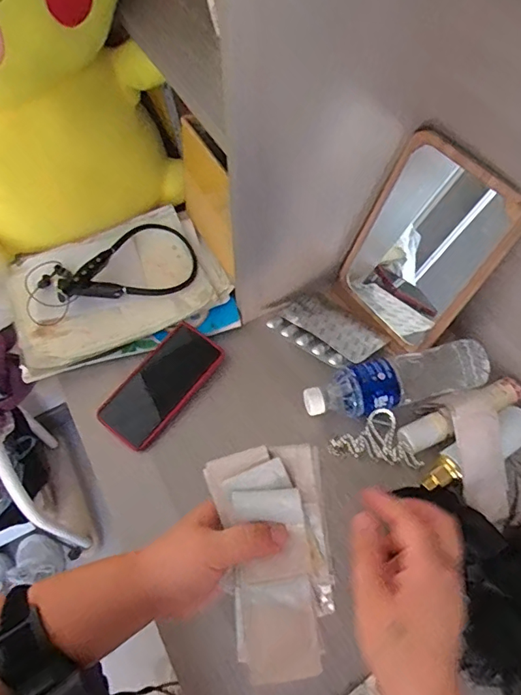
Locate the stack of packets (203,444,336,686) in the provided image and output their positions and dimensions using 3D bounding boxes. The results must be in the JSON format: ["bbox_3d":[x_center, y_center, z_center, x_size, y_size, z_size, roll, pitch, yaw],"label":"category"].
[{"bbox_3d":[0.010,0.154,0.363,0.083,0.044,0.150,-6,72,-4],"label":"stack of packets"}]

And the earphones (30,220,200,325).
[{"bbox_3d":[-0.203,-0.107,0.658,0.233,0.039,0.111,-20,62,-11],"label":"earphones"}]

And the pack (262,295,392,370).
[{"bbox_3d":[0.089,-0.026,0.636,0.134,0.011,0.101,33,51,30],"label":"pack"}]

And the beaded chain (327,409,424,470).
[{"bbox_3d":[0.137,0.105,0.572,0.103,0.027,0.055,10,60,6],"label":"beaded chain"}]

